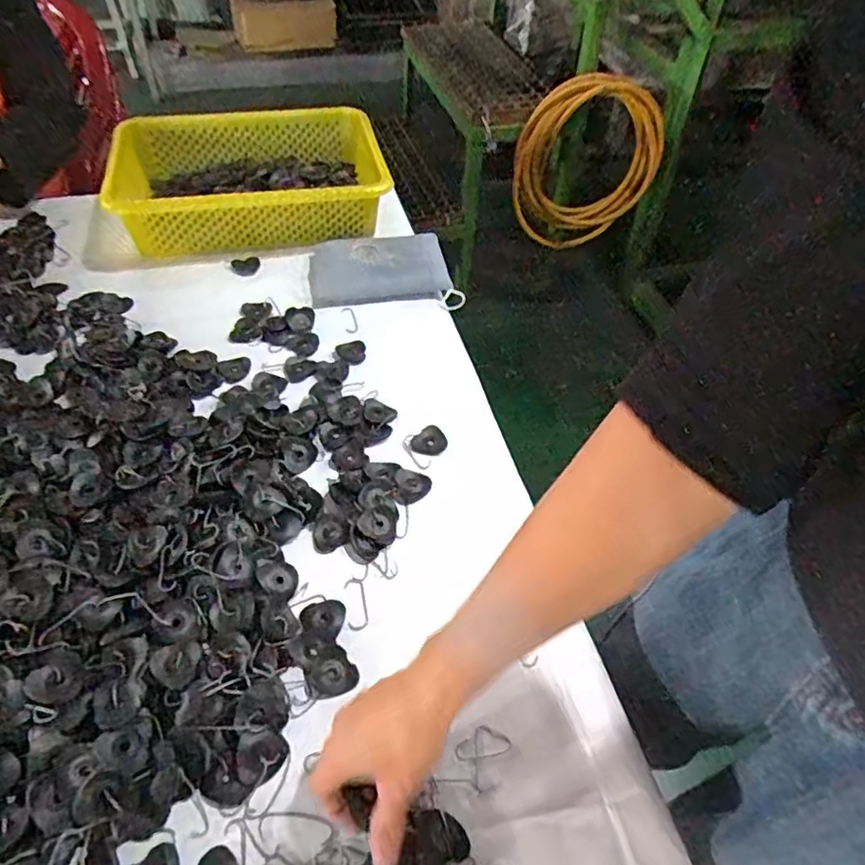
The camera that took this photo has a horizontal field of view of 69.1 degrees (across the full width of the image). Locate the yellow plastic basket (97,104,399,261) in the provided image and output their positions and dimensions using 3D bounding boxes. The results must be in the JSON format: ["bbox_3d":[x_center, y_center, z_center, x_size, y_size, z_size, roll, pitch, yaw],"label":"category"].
[{"bbox_3d":[-0.248,-0.353,0.885,0.365,0.097,0.261,-13,51,-13],"label":"yellow plastic basket"}]

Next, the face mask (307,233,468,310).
[{"bbox_3d":[-0.062,-0.209,0.797,0.185,0.026,0.120,-5,50,-6],"label":"face mask"}]

